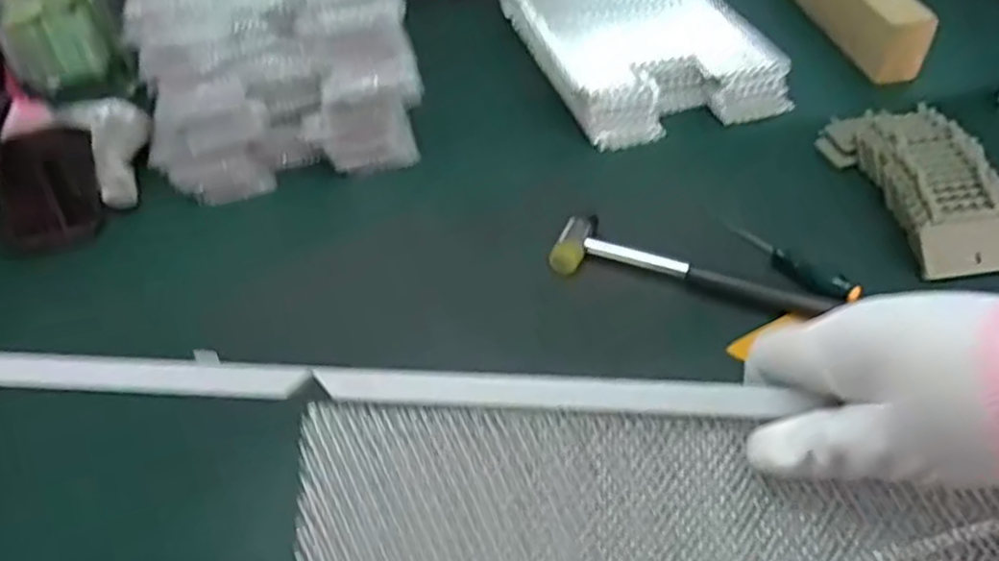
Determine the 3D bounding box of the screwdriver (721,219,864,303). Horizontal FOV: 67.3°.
[{"bbox_3d":[0.223,-0.018,0.587,0.024,0.015,0.121,-27,50,-23],"label":"screwdriver"}]

